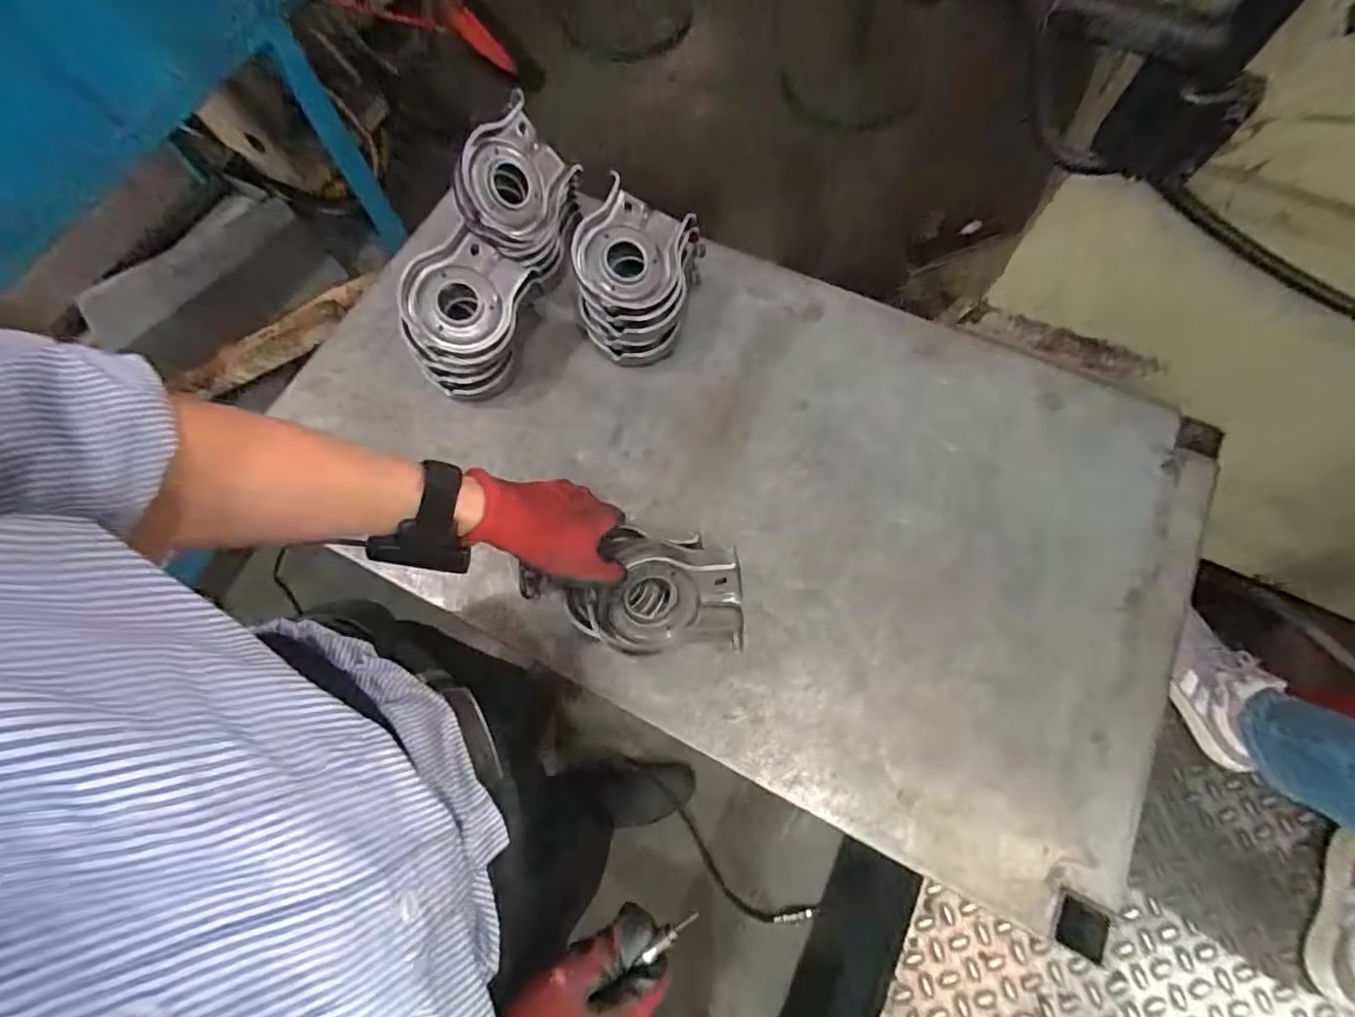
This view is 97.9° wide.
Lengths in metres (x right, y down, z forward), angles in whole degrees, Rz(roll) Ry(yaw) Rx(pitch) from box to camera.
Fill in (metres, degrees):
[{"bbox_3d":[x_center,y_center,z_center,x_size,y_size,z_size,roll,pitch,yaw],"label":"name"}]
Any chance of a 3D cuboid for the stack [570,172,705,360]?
[{"bbox_3d":[-0.043,-0.240,0.613,0.113,0.091,0.143,12,71,6],"label":"stack"}]

